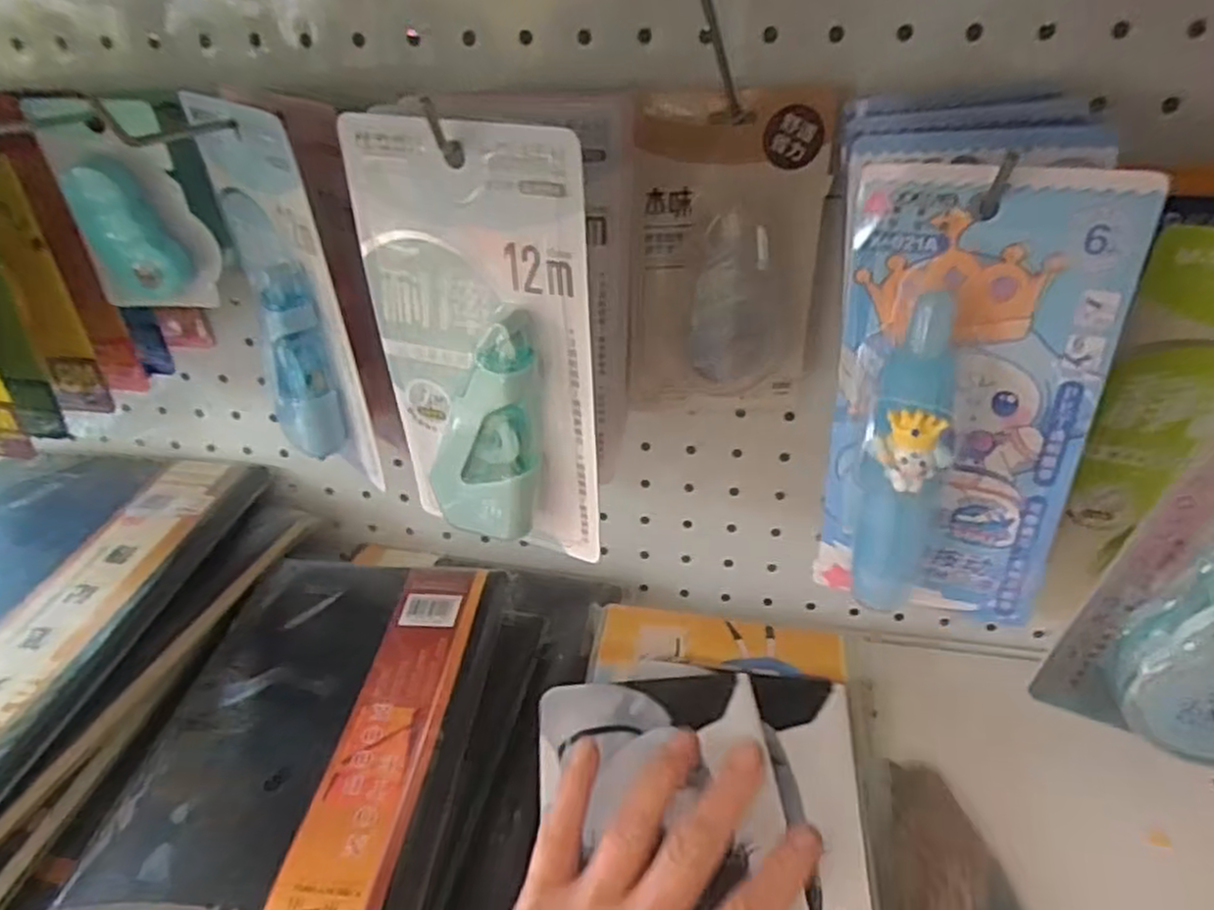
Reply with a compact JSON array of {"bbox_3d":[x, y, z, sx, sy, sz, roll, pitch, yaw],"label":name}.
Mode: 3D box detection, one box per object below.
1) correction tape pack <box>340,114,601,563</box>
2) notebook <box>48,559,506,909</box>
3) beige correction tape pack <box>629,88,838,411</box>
[{"bbox_3d":[-0.045,-0.033,0.253,0.082,0.142,0.022,11,35,20],"label":"correction tape pack"},{"bbox_3d":[-0.129,0.114,0.340,0.134,0.013,0.187,2,33,5],"label":"notebook"},{"bbox_3d":[0.050,-0.082,0.323,0.077,0.127,0.022,0,32,2],"label":"beige correction tape pack"}]

